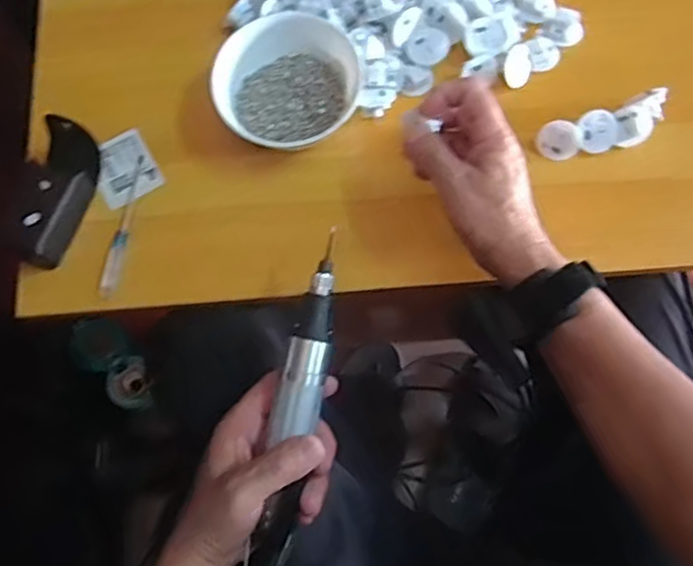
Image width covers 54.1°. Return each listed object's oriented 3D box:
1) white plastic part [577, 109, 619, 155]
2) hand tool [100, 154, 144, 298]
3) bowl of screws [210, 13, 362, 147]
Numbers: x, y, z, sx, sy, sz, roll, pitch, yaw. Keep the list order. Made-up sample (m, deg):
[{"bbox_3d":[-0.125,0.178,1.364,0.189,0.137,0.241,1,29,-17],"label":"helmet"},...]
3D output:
[{"bbox_3d":[0.203,-0.122,0.547,0.031,0.006,0.033,3,111,8],"label":"white plastic part"},{"bbox_3d":[-0.180,-0.048,0.547,0.013,0.008,0.123,6,73,2],"label":"hand tool"},{"bbox_3d":[-0.049,-0.162,0.551,0.117,0.041,0.108,0,73,0],"label":"bowl of screws"}]

